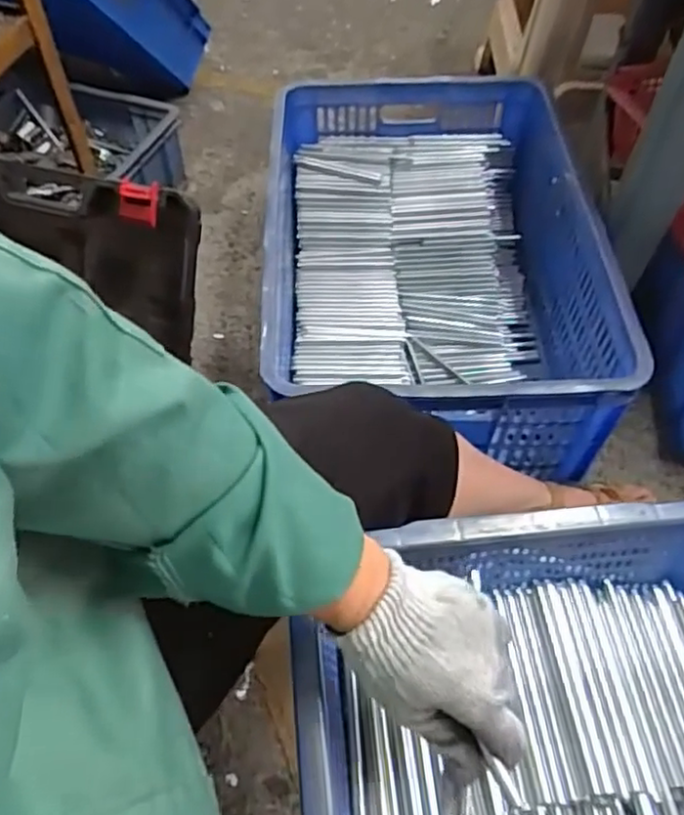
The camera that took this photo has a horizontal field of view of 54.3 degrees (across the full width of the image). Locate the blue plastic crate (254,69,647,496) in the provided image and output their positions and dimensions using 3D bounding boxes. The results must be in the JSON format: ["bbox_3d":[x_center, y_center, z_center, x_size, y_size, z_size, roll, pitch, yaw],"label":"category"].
[{"bbox_3d":[0.125,-0.196,0.949,0.437,0.245,0.597,2,57,1],"label":"blue plastic crate"}]

